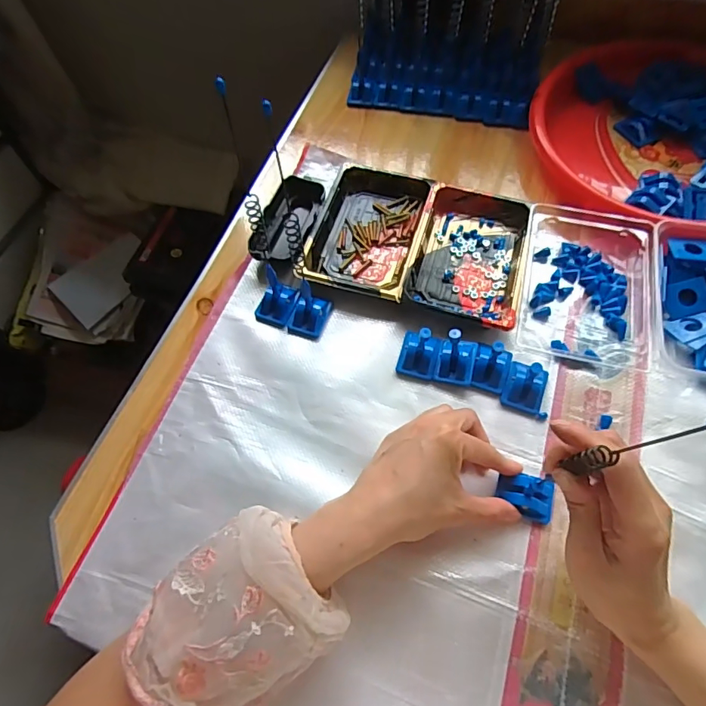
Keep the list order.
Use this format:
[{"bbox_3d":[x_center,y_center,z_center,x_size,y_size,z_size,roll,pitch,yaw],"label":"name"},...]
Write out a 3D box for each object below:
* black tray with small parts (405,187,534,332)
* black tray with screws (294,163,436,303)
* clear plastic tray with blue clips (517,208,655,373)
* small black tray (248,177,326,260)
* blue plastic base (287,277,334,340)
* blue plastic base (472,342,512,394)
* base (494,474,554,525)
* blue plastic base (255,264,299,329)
[{"bbox_3d":[0.117,-0.099,0.484,0.106,0.026,0.157,13,63,10],"label":"black tray with small parts"},{"bbox_3d":[0.017,-0.128,0.506,0.107,0.024,0.160,15,63,11],"label":"black tray with screws"},{"bbox_3d":[0.225,-0.076,0.463,0.112,0.029,0.175,10,62,8],"label":"clear plastic tray with blue clips"},{"bbox_3d":[-0.066,-0.141,0.515,0.055,0.026,0.107,17,63,12],"label":"small black tray"},{"bbox_3d":[-0.040,-0.044,0.458,0.031,0.037,0.047,22,65,14],"label":"blue plastic base"},{"bbox_3d":[0.125,0.007,0.421,0.031,0.040,0.044,11,62,9],"label":"blue plastic base"},{"bbox_3d":[0.137,0.114,0.382,0.041,0.019,0.030,13,63,10],"label":"base"},{"bbox_3d":[-0.076,-0.055,0.466,0.034,0.039,0.041,18,64,13],"label":"blue plastic base"}]

